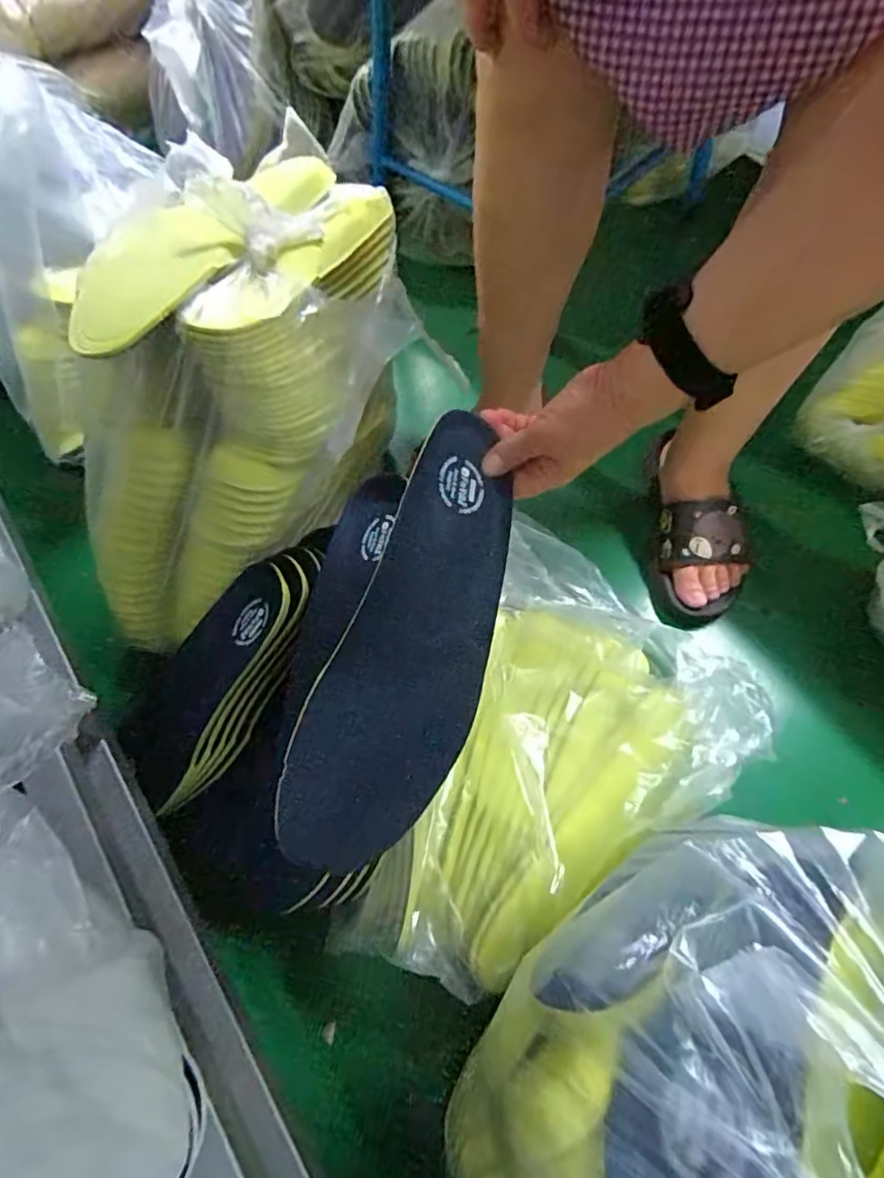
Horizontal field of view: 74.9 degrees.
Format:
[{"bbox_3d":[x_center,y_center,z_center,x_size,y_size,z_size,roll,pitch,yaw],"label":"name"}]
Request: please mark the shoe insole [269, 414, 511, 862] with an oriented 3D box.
[{"bbox_3d":[-0.018,0.029,0.365,0.096,0.024,0.284,18,82,12],"label":"shoe insole"}]

